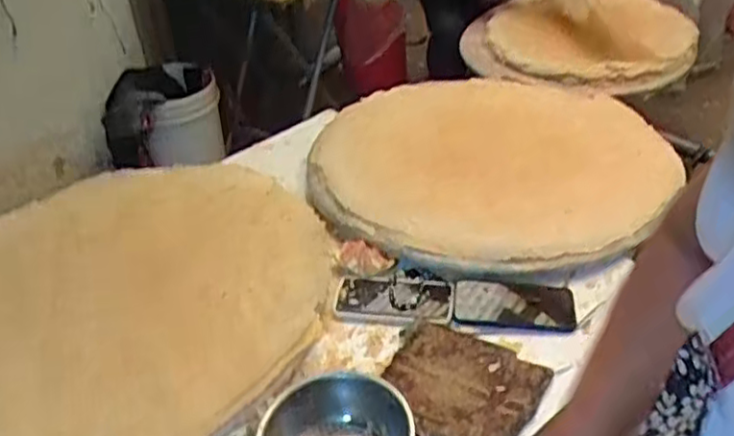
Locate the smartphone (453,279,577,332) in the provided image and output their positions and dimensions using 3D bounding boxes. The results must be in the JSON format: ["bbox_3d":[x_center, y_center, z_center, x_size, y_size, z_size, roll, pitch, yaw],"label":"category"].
[{"bbox_3d":[0.201,0.124,0.942,0.160,0.016,0.092,2,37,10],"label":"smartphone"}]

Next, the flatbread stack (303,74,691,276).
[{"bbox_3d":[0.224,-0.116,1.232,0.592,0.079,0.656,25,46,35],"label":"flatbread stack"}]

